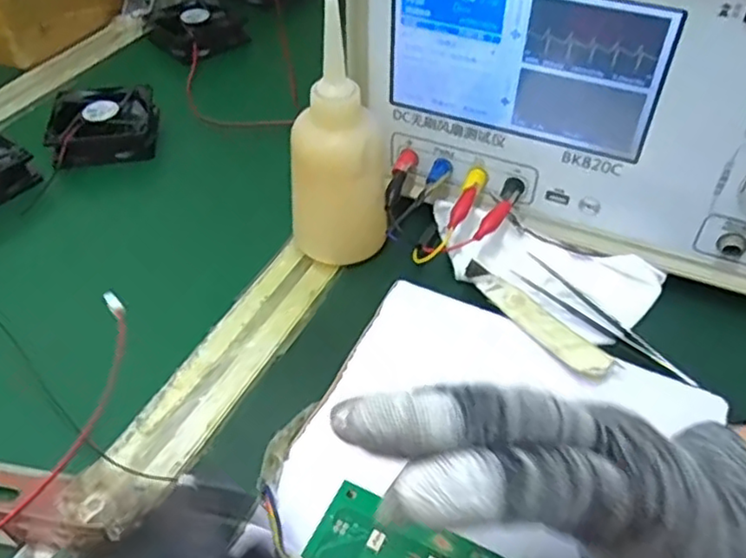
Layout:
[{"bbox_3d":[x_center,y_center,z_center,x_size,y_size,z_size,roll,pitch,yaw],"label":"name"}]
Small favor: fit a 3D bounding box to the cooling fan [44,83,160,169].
[{"bbox_3d":[-0.219,-0.129,0.541,0.082,0.028,0.074,-10,47,-9],"label":"cooling fan"}]

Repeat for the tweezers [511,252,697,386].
[{"bbox_3d":[0.137,0.022,0.392,0.117,0.010,0.019,34,55,29],"label":"tweezers"}]

